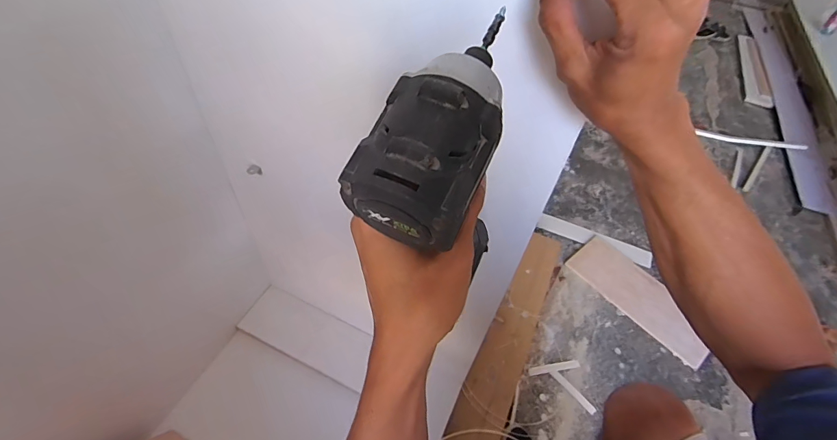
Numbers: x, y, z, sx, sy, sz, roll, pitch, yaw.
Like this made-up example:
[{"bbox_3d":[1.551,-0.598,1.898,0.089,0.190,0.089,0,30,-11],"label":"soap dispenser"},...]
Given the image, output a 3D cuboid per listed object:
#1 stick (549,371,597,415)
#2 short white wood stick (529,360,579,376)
[{"bbox_3d":[0.361,0.400,0.932,0.018,0.013,0.120,-34,59,-28],"label":"stick"},{"bbox_3d":[0.328,0.355,0.959,0.131,0.012,0.019,-7,50,-9],"label":"short white wood stick"}]

